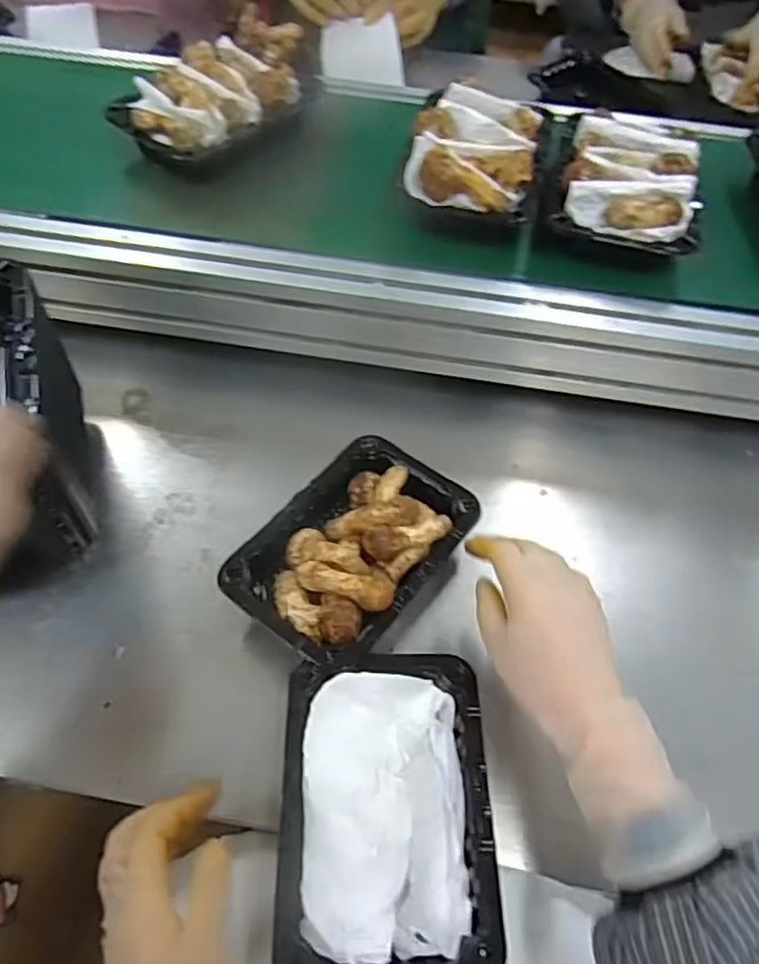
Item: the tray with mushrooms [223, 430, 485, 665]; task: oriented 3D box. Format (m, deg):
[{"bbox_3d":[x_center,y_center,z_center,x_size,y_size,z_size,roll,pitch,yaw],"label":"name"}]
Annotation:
[{"bbox_3d":[-0.019,0.050,0.520,0.126,0.061,0.186,35,62,18],"label":"tray with mushrooms"}]

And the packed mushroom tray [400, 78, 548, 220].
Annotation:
[{"bbox_3d":[0.087,-0.301,0.606,0.120,0.045,0.162,12,58,5],"label":"packed mushroom tray"}]

